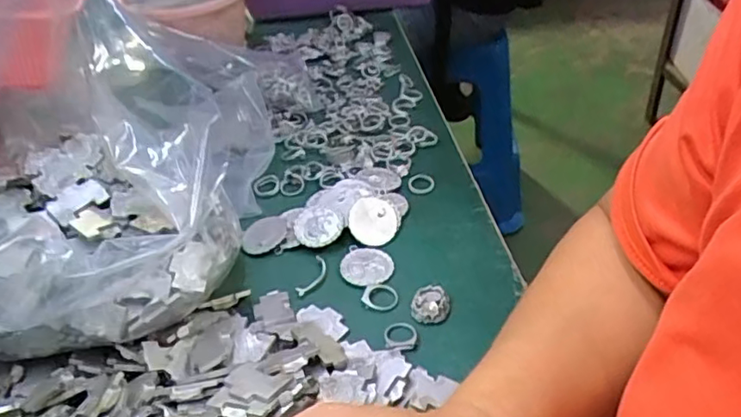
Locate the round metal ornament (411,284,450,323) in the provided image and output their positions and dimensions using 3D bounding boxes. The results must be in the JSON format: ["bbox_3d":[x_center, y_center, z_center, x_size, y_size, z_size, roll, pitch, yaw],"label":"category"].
[{"bbox_3d":[0.039,0.062,0.395,0.024,0.008,0.027,0,39,6],"label":"round metal ornament"}]

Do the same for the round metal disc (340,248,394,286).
[{"bbox_3d":[-0.003,0.040,0.427,0.036,0.004,0.033,-3,38,2],"label":"round metal disc"}]

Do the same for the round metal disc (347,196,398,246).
[{"bbox_3d":[0.001,0.009,0.449,0.036,0.005,0.037,2,76,-8],"label":"round metal disc"}]

